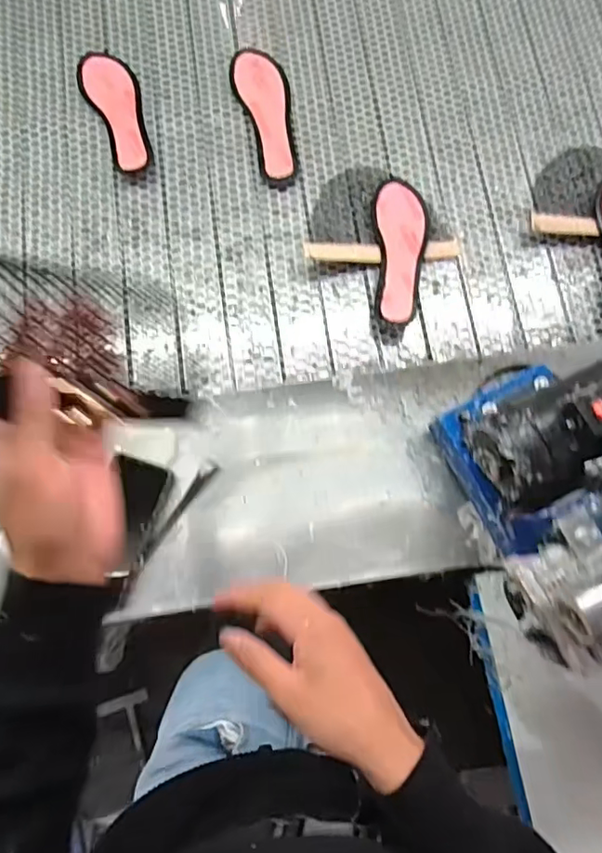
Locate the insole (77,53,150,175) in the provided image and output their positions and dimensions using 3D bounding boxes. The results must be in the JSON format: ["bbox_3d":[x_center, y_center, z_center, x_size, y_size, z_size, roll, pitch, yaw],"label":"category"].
[{"bbox_3d":[-0.266,-0.467,0.807,0.074,0.020,0.227,-24,77,-7],"label":"insole"}]

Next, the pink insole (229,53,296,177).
[{"bbox_3d":[-0.046,-0.466,0.814,0.076,0.019,0.224,-16,76,-5],"label":"pink insole"}]

